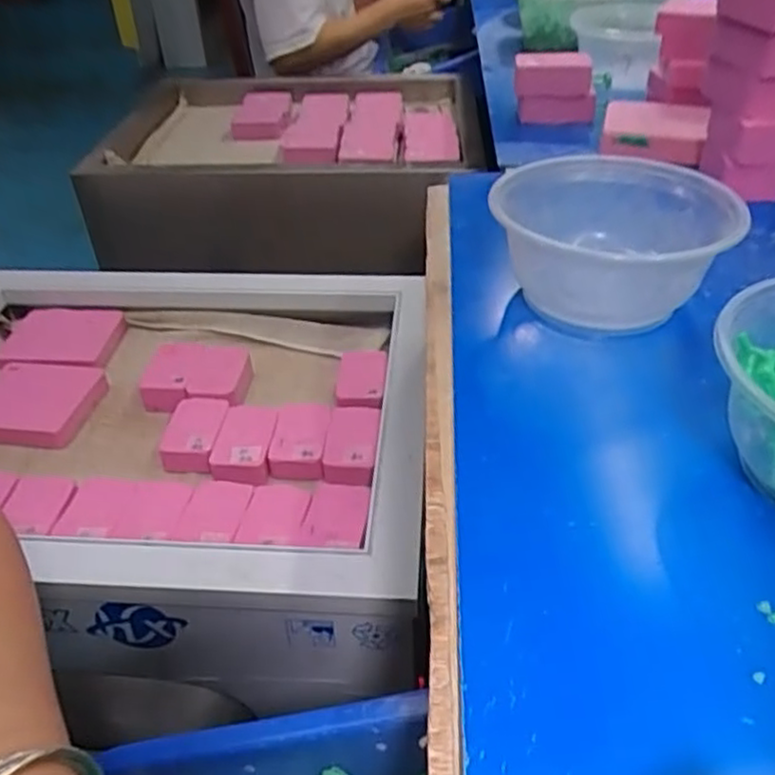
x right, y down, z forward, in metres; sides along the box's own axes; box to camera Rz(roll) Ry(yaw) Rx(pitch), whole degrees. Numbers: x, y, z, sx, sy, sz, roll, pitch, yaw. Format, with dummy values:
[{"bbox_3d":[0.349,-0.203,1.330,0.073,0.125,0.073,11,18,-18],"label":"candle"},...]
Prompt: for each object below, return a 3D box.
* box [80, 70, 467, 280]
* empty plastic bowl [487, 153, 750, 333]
[{"bbox_3d":[-0.142,-0.333,1.043,0.480,0.140,0.398,0,39,3],"label":"box"},{"bbox_3d":[0.127,-0.082,0.407,0.127,0.056,0.117,-2,39,1],"label":"empty plastic bowl"}]

